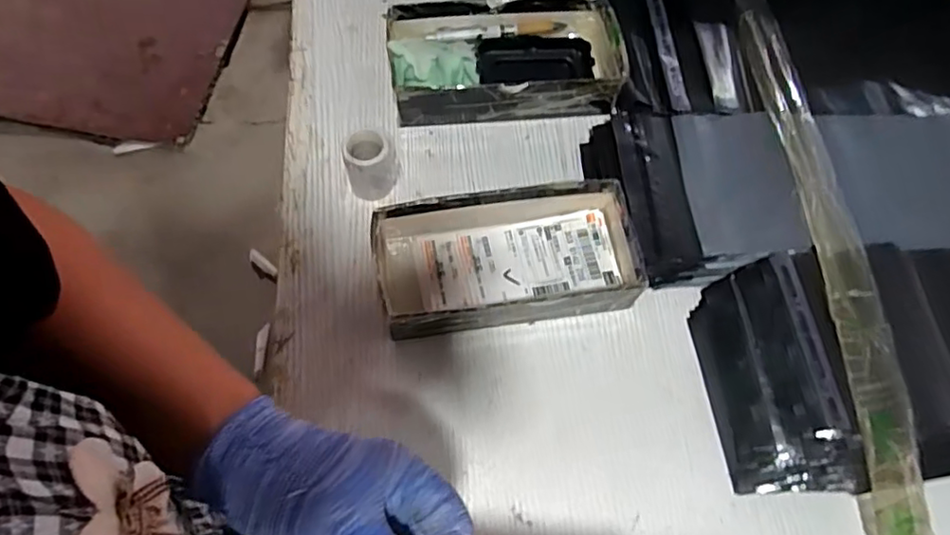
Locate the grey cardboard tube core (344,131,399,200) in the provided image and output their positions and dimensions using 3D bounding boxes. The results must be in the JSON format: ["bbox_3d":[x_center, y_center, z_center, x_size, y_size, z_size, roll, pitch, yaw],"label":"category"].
[{"bbox_3d":[-0.093,-0.090,0.559,0.042,0.062,0.042,1,64,-2],"label":"grey cardboard tube core"}]

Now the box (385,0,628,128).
[{"bbox_3d":[0.030,-0.206,0.623,0.227,0.052,0.116,-3,65,-4],"label":"box"}]

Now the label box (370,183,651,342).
[{"bbox_3d":[0.030,-0.008,0.535,0.226,0.054,0.112,-8,65,-7],"label":"label box"}]

